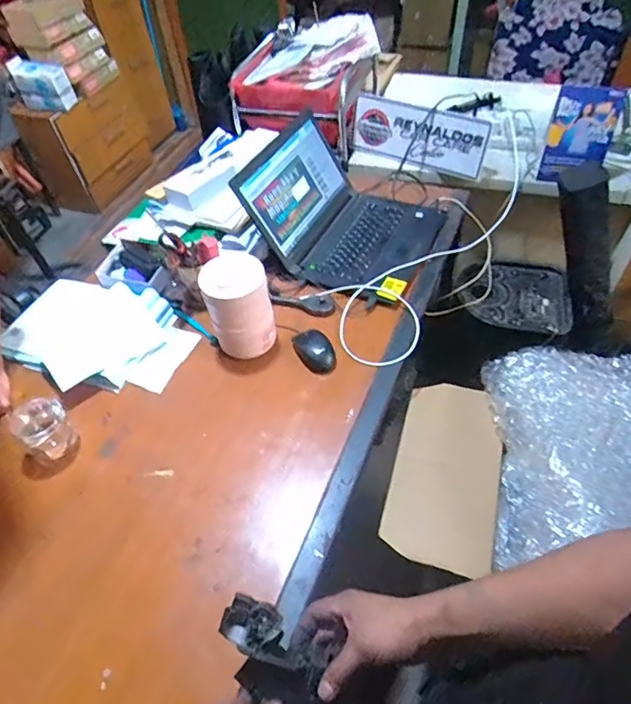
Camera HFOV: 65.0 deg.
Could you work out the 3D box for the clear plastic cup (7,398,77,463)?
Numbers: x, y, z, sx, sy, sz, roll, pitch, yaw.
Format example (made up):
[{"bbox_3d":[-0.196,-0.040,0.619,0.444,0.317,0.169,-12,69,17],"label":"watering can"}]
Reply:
[{"bbox_3d":[-0.448,0.127,0.820,0.066,0.094,0.081,32,60,26],"label":"clear plastic cup"}]

